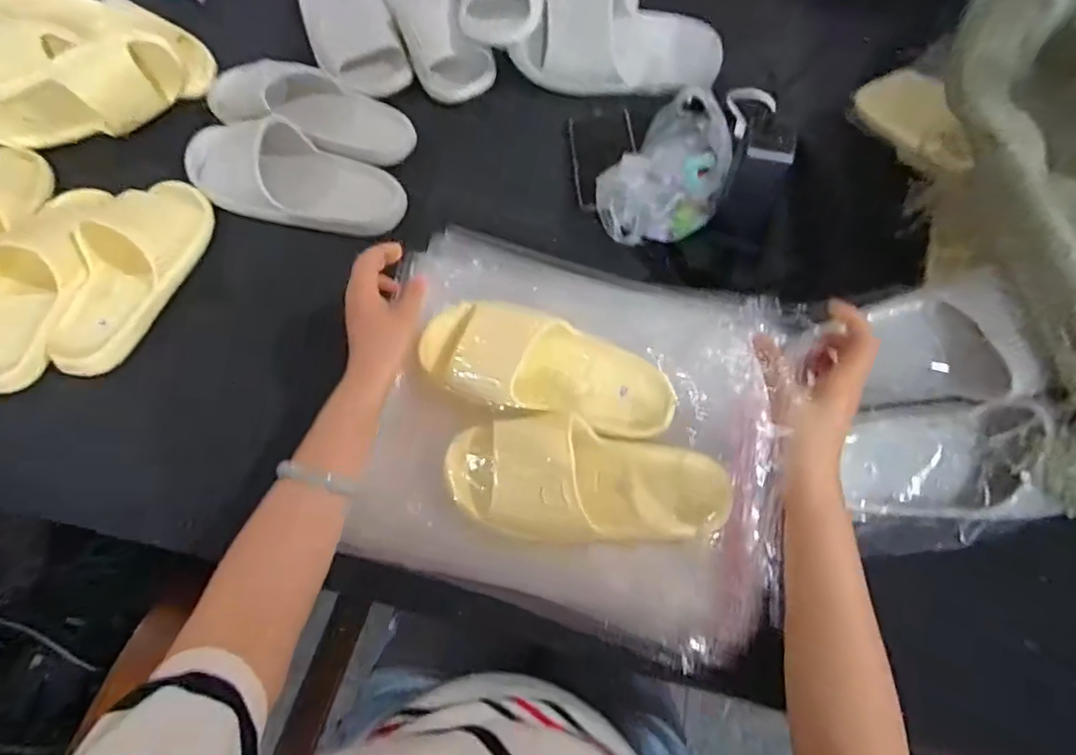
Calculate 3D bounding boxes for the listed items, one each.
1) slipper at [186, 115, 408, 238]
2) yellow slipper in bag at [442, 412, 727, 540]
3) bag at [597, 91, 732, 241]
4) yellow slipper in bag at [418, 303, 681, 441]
[{"bbox_3d":[-0.297,-0.232,0.649,0.278,0.069,0.119,20,66,9],"label":"slipper"},{"bbox_3d":[0.044,0.086,0.474,0.239,0.050,0.098,3,65,2],"label":"yellow slipper in bag"},{"bbox_3d":[0.146,-0.229,0.634,0.120,0.072,0.170,34,69,15],"label":"bag"},{"bbox_3d":[0.007,-0.008,0.520,0.233,0.052,0.089,12,65,6],"label":"yellow slipper in bag"}]

